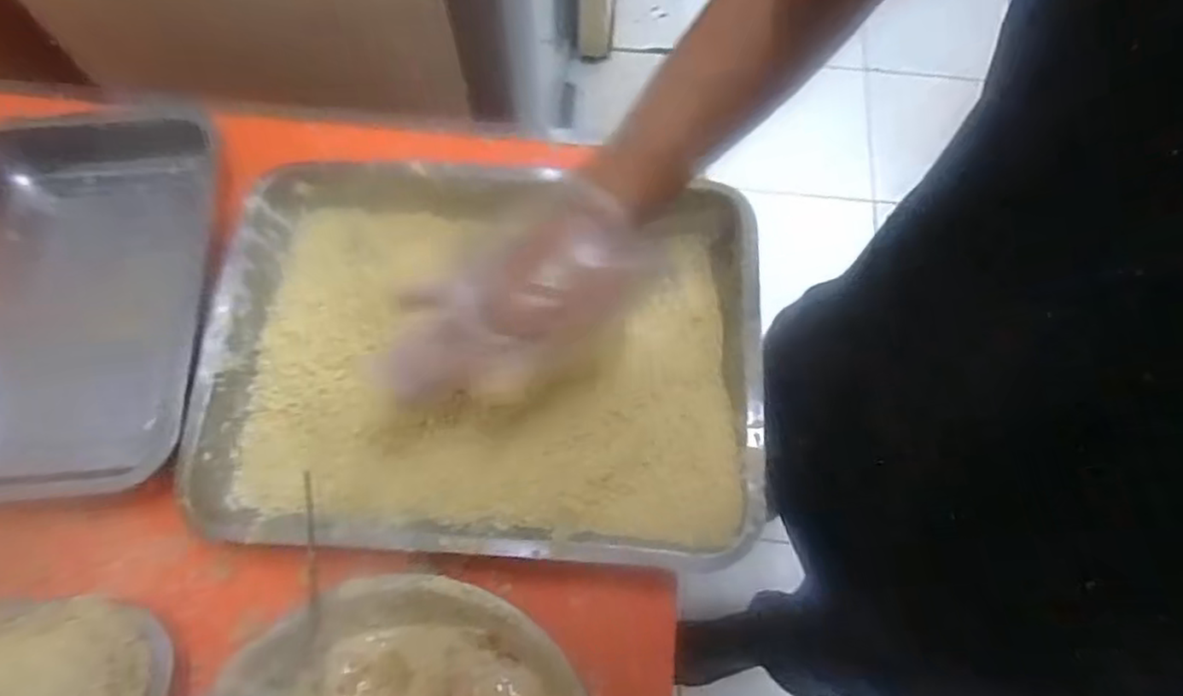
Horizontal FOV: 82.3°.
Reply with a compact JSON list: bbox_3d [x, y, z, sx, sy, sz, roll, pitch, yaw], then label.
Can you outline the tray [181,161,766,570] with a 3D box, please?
[{"bbox_3d":[-0.075,0.001,0.492,0.383,0.042,0.286,3,68,1],"label":"tray"}]

